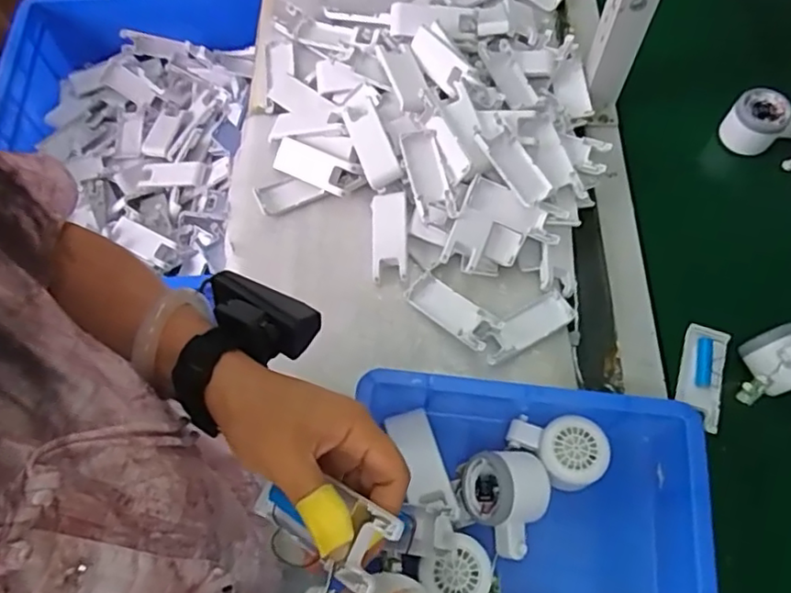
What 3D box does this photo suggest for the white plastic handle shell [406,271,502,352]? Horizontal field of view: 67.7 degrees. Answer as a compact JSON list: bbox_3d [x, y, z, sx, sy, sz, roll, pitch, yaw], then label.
[{"bbox_3d":[0.057,0.014,0.603,0.100,0.022,0.039,40,72,17],"label":"white plastic handle shell"}]

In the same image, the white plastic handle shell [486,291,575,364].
[{"bbox_3d":[0.133,0.031,0.601,0.102,0.015,0.037,-26,68,-10],"label":"white plastic handle shell"}]

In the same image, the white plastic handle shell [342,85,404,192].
[{"bbox_3d":[-0.028,-0.177,0.650,0.042,0.023,0.115,-15,66,-5],"label":"white plastic handle shell"}]

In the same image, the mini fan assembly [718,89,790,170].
[{"bbox_3d":[0.466,-0.173,0.672,0.176,0.051,0.080,17,67,8],"label":"mini fan assembly"}]

